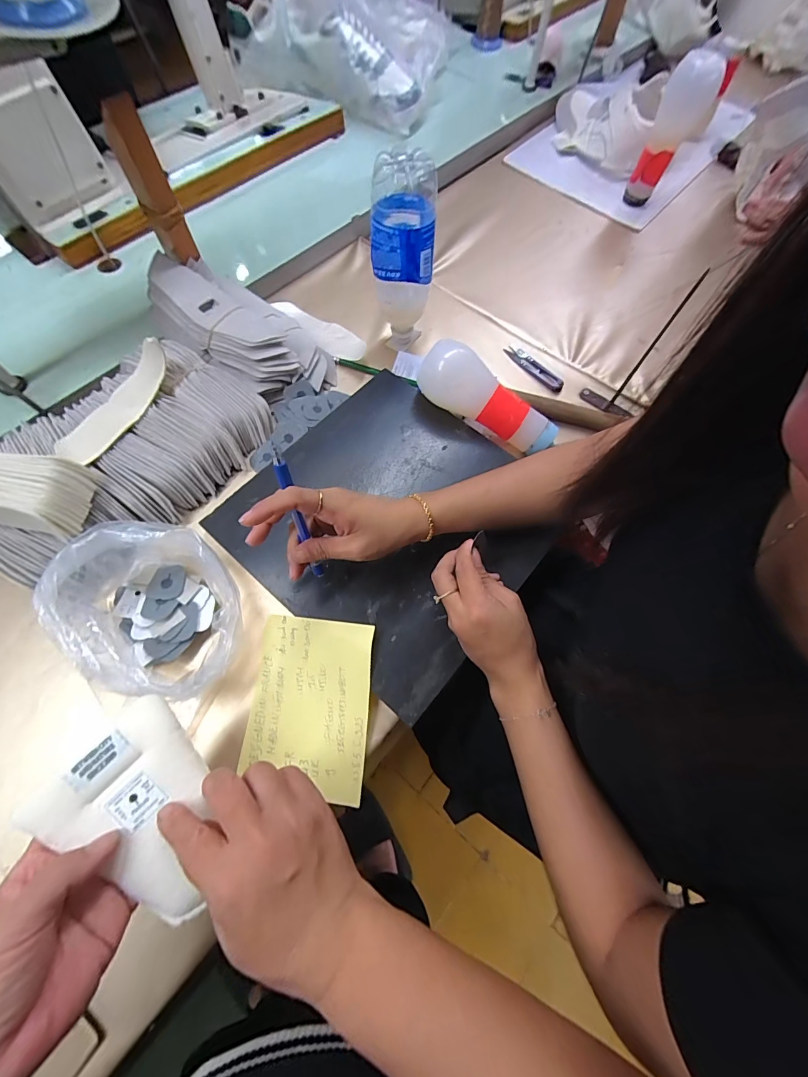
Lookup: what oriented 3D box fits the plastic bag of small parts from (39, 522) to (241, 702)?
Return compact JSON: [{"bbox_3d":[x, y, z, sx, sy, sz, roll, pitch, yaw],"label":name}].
[{"bbox_3d":[-0.240,0.063,0.360,0.168,0.083,0.138,9,68,1],"label":"plastic bag of small parts"}]

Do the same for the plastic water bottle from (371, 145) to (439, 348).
[{"bbox_3d":[-0.002,-0.333,0.471,0.068,0.207,0.055,0,68,-3],"label":"plastic water bottle"}]

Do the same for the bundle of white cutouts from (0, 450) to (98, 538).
[{"bbox_3d":[-0.383,-0.050,0.360,0.164,0.059,0.070,10,68,1],"label":"bundle of white cutouts"}]

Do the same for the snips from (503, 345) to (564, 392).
[{"bbox_3d":[0.184,-0.241,0.543,0.028,0.008,0.100,-32,73,-14],"label":"snips"}]

